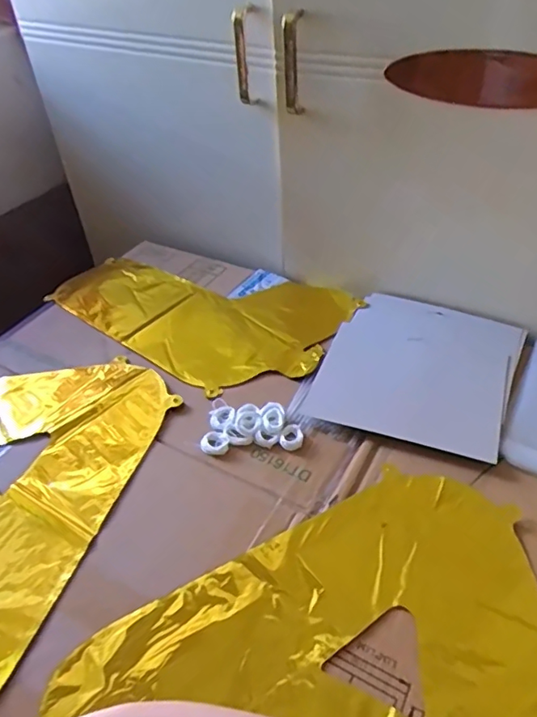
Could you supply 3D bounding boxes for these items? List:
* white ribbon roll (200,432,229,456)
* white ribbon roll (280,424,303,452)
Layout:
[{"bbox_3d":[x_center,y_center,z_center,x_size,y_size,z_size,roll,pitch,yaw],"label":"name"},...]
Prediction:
[{"bbox_3d":[-0.053,0.084,0.539,0.028,0.006,0.025,9,44,13],"label":"white ribbon roll"},{"bbox_3d":[0.024,0.077,0.540,0.022,0.006,0.029,9,44,13],"label":"white ribbon roll"}]

